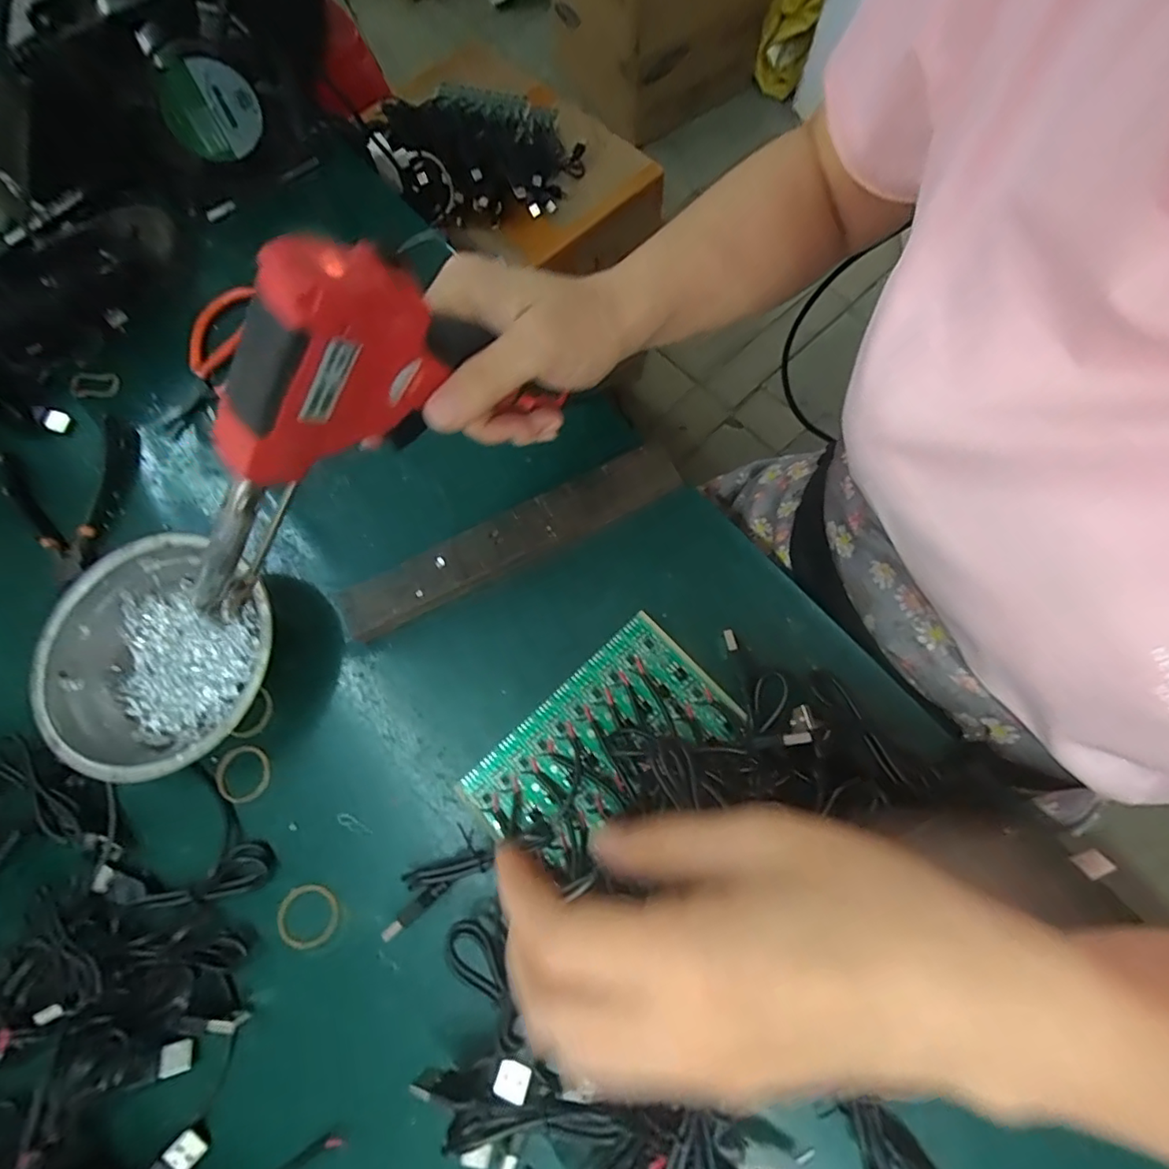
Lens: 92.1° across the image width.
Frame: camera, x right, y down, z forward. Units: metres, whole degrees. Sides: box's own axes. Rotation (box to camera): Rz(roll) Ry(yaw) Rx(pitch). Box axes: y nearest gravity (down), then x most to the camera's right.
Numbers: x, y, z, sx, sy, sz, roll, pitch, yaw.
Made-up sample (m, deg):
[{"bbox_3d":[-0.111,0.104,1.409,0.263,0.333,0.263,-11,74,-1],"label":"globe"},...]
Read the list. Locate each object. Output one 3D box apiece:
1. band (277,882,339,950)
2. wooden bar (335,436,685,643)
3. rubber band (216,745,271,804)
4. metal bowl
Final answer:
[{"bbox_3d":[-0.143,0.171,0.291,0.030,0.004,0.029,-1,71,4],"label":"band"},{"bbox_3d":[-0.042,-0.028,0.327,0.206,0.014,0.032,-26,72,-5],"label":"wooden bar"},{"bbox_3d":[-0.190,0.105,0.313,0.029,0.004,0.030,-1,71,4],"label":"rubber band"},{"bbox_3d":[-0.228,0.041,0.311,0.122,0.044,0.115,-1,71,4],"label":"metal bowl"}]

